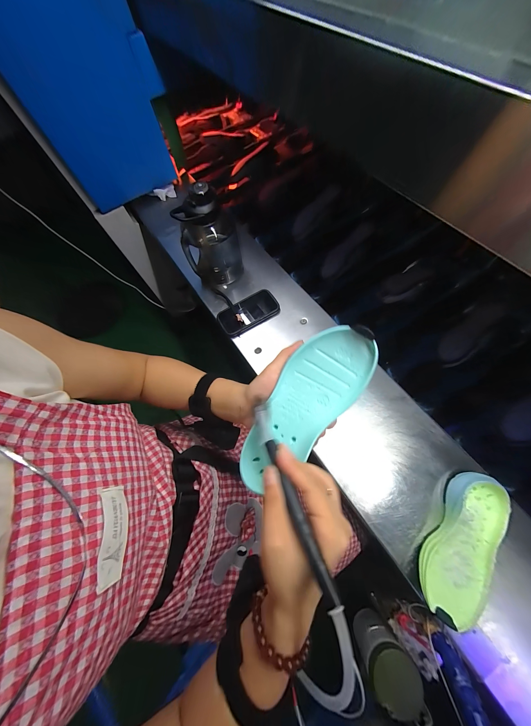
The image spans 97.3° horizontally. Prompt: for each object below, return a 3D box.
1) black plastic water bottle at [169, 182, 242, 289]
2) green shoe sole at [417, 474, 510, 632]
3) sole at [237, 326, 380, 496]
[{"bbox_3d":[-0.142,-0.310,0.582,0.136,0.210,0.128,-14,74,2],"label":"black plastic water bottle"},{"bbox_3d":[0.326,0.294,0.386,0.088,0.046,0.223,32,78,14],"label":"green shoe sole"},{"bbox_3d":[0.037,0.051,0.261,0.076,0.023,0.202,38,96,16],"label":"sole"}]

